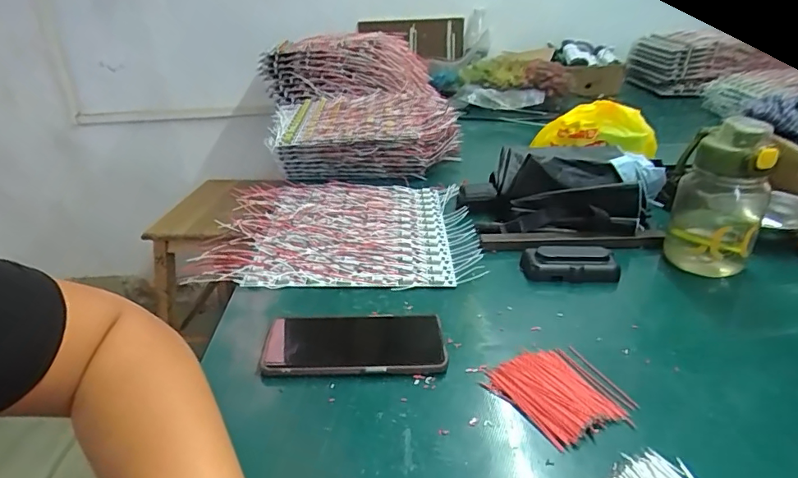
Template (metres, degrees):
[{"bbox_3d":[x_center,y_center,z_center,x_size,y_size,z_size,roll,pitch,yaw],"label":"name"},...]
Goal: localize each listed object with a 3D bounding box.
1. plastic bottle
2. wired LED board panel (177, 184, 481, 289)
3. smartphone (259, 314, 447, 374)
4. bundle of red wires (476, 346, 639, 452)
[{"bbox_3d":[0.368,-0.052,0.551,0.092,0.178,0.106,16,35,30],"label":"plastic bottle"},{"bbox_3d":[-0.077,-0.018,0.661,0.345,0.022,0.285,1,29,-2],"label":"wired LED board panel"},{"bbox_3d":[-0.042,0.096,0.451,0.164,0.009,0.077,1,29,-1],"label":"smartphone"},{"bbox_3d":[0.133,0.125,0.400,0.090,0.012,0.094,-16,34,-28],"label":"bundle of red wires"}]

